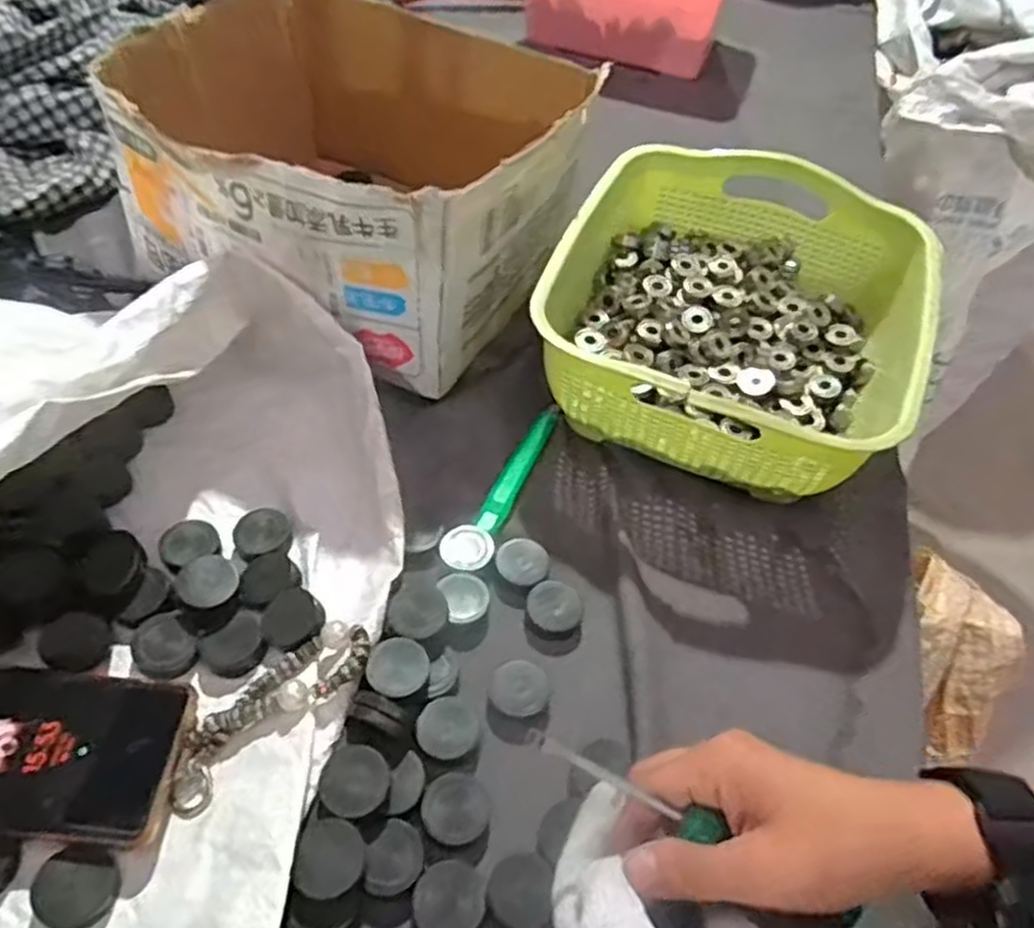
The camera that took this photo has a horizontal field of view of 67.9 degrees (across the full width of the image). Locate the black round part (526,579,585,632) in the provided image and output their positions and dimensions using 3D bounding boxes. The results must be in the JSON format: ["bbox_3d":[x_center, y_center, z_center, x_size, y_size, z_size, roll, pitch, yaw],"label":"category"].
[{"bbox_3d":[0.022,0.085,0.456,0.031,0.008,0.031,3,51,-3],"label":"black round part"}]

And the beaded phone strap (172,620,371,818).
[{"bbox_3d":[-0.126,0.123,0.386,0.117,0.016,0.035,-38,63,-14],"label":"beaded phone strap"}]

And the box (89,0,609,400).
[{"bbox_3d":[-0.117,-0.218,0.570,0.293,0.149,0.264,19,52,10],"label":"box"}]

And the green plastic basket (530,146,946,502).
[{"bbox_3d":[0.152,-0.103,0.533,0.234,0.089,0.252,20,52,10],"label":"green plastic basket"}]

